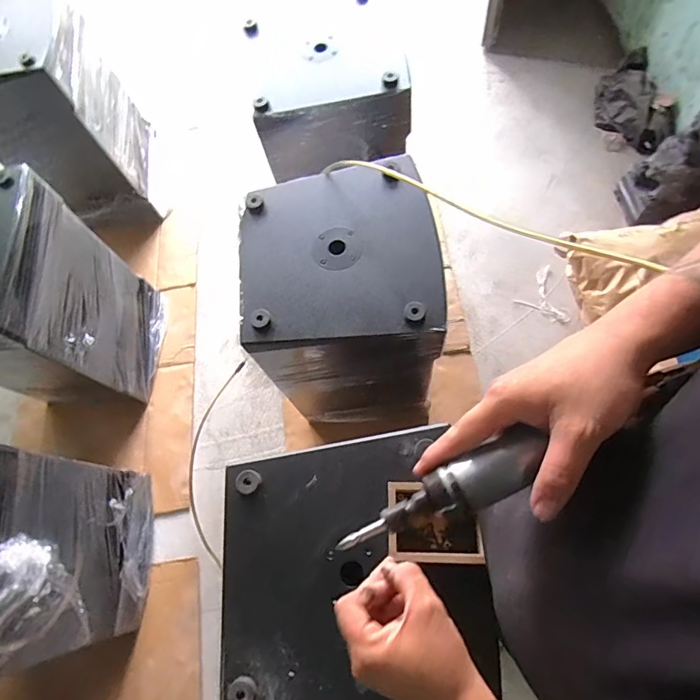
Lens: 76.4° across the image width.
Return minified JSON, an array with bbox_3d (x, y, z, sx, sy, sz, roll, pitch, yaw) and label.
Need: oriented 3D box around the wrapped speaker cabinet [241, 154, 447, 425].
[{"bbox_3d":[0.005,-0.094,1.166,0.403,0.571,0.424,-9,69,3],"label":"wrapped speaker cabinet"}]

